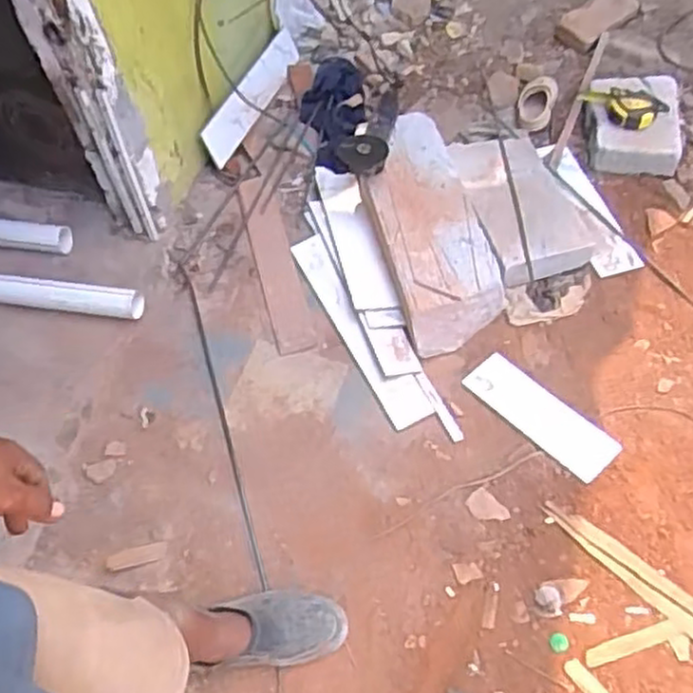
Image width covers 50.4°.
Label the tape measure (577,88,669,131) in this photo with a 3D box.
[{"bbox_3d":[0.612,-0.547,1.667,0.190,0.064,0.078,33,65,24],"label":"tape measure"}]

